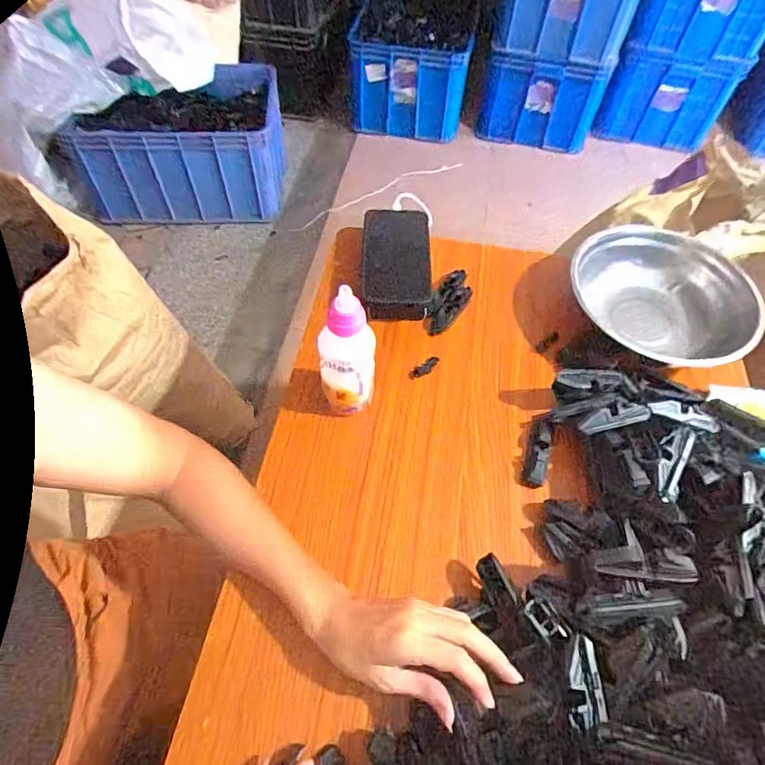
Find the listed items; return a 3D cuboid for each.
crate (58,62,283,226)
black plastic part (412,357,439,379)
[{"bbox_3d":[-0.618,-0.750,1.566,0.579,0.340,0.353,-1,56,-2],"label":"crate"},{"bbox_3d":[0.048,-0.017,0.551,0.036,0.004,0.013,-36,64,-23],"label":"black plastic part"}]

